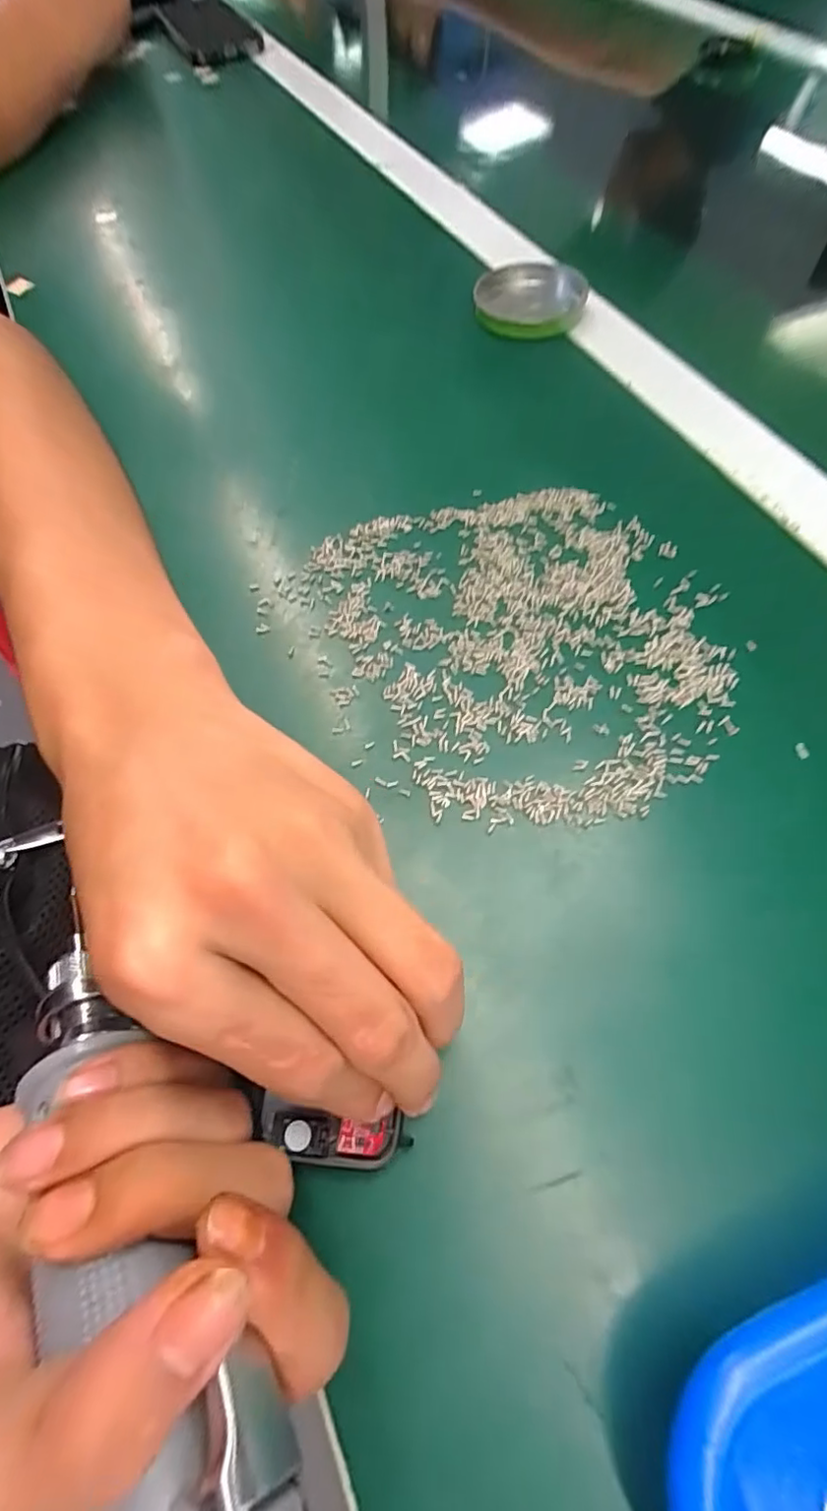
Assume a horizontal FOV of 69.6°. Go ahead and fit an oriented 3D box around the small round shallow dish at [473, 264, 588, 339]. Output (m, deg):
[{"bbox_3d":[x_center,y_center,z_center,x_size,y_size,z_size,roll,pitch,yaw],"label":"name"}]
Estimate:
[{"bbox_3d":[0.068,-0.268,0.350,0.063,0.013,0.060,-1,61,2],"label":"small round shallow dish"}]

